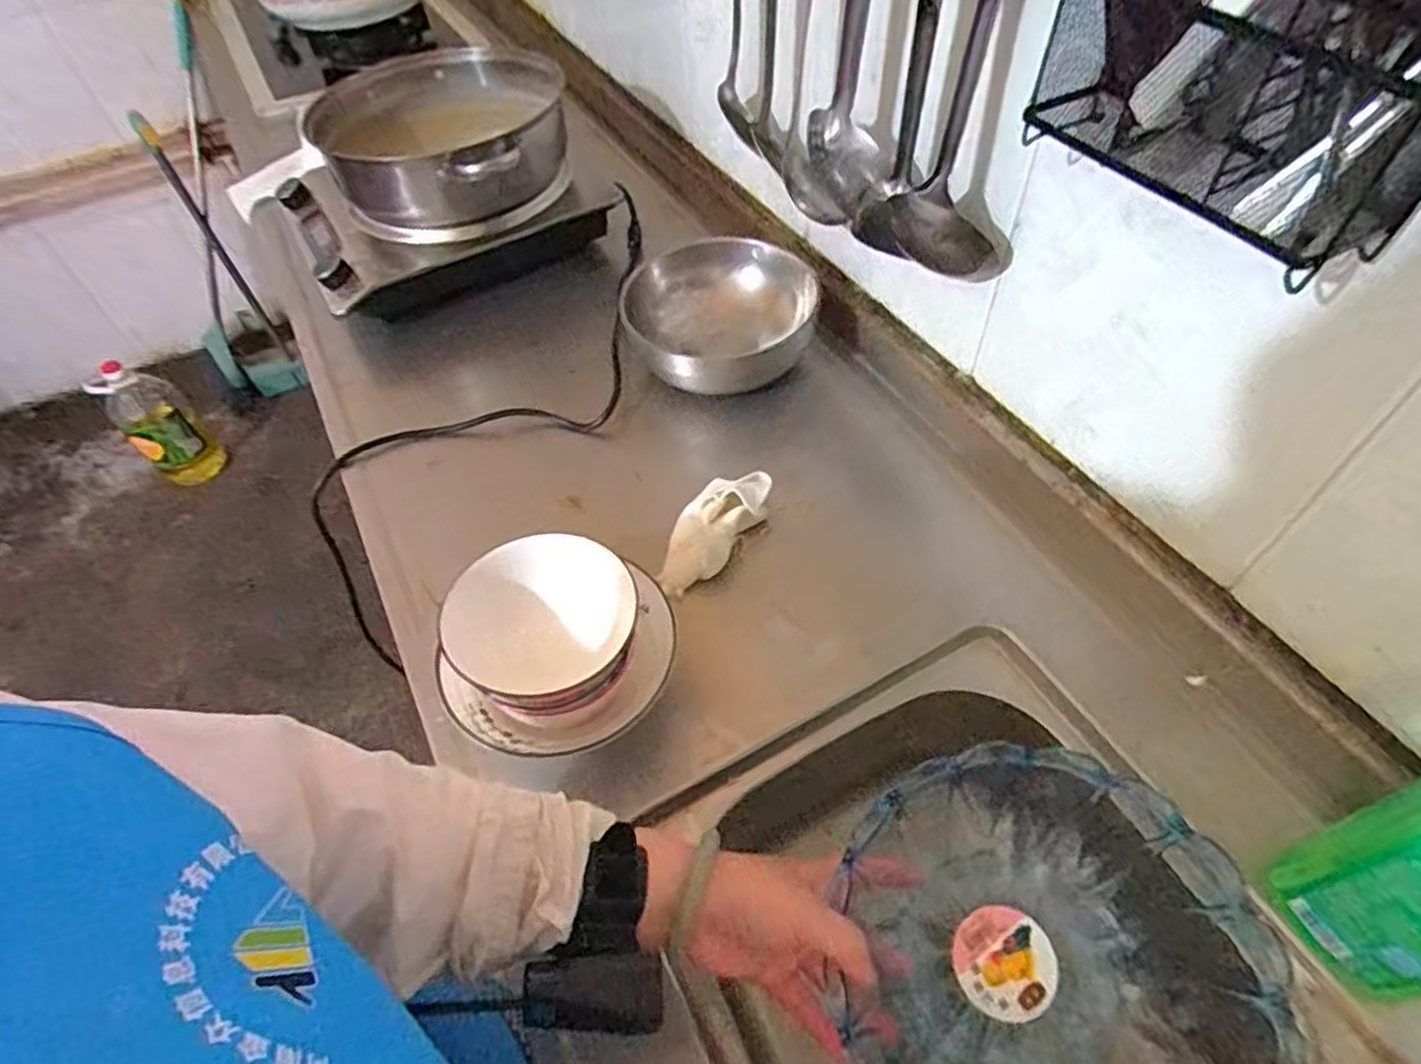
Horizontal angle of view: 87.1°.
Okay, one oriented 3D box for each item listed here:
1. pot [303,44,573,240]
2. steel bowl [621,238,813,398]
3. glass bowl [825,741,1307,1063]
[{"bbox_3d":[-0.335,-0.508,0.958,0.295,0.105,0.356,-20,54,-11],"label":"pot"},{"bbox_3d":[0.007,-0.235,0.843,0.195,0.103,0.184,-2,53,2],"label":"steel bowl"},{"bbox_3d":[0.192,0.261,0.444,0.224,0.119,0.218,-2,53,2],"label":"glass bowl"}]

